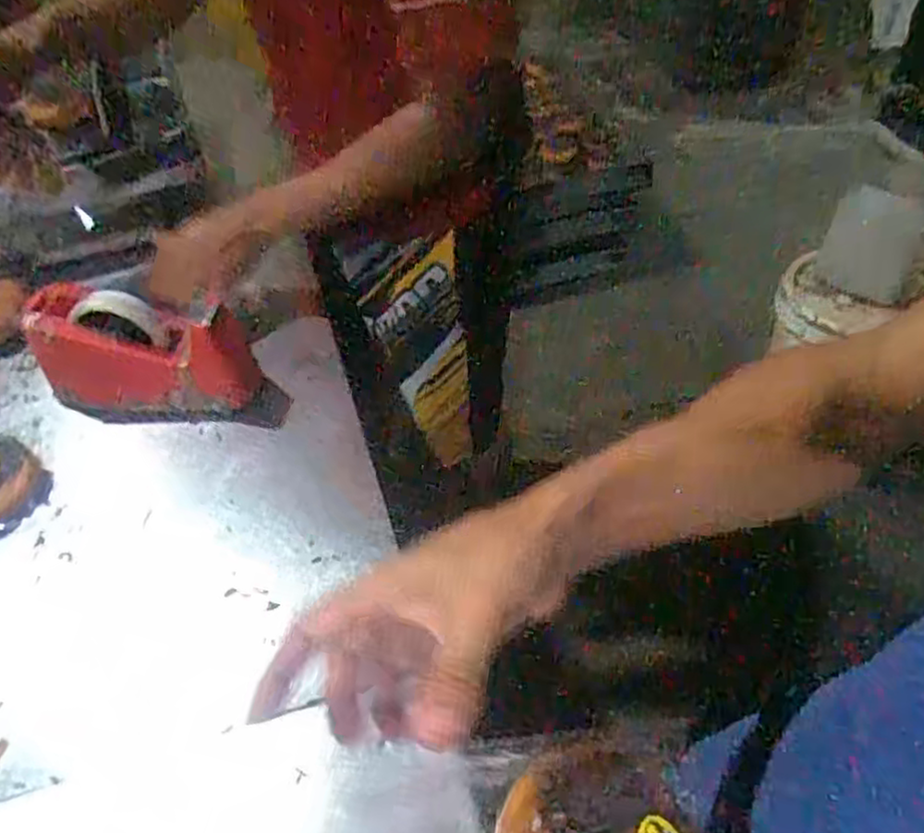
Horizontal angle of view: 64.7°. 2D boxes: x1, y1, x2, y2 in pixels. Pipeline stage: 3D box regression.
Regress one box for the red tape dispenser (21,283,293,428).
[{"bbox_3d":[-0.296,-0.060,0.711,0.240,0.136,0.061,3,35,-1],"label":"red tape dispenser"}]

